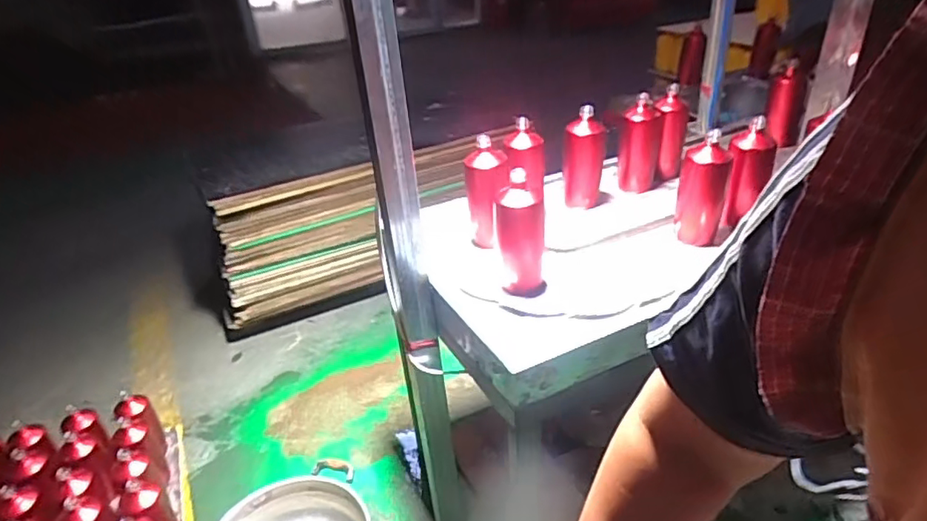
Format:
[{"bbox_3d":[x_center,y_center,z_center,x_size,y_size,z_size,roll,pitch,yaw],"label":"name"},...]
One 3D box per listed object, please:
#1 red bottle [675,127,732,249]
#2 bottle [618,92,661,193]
[{"bbox_3d":[0.431,-0.133,1.040,0.082,0.198,0.072,8,32,23],"label":"red bottle"},{"bbox_3d":[0.391,-0.264,1.283,0.086,0.208,0.086,4,31,16],"label":"bottle"}]

